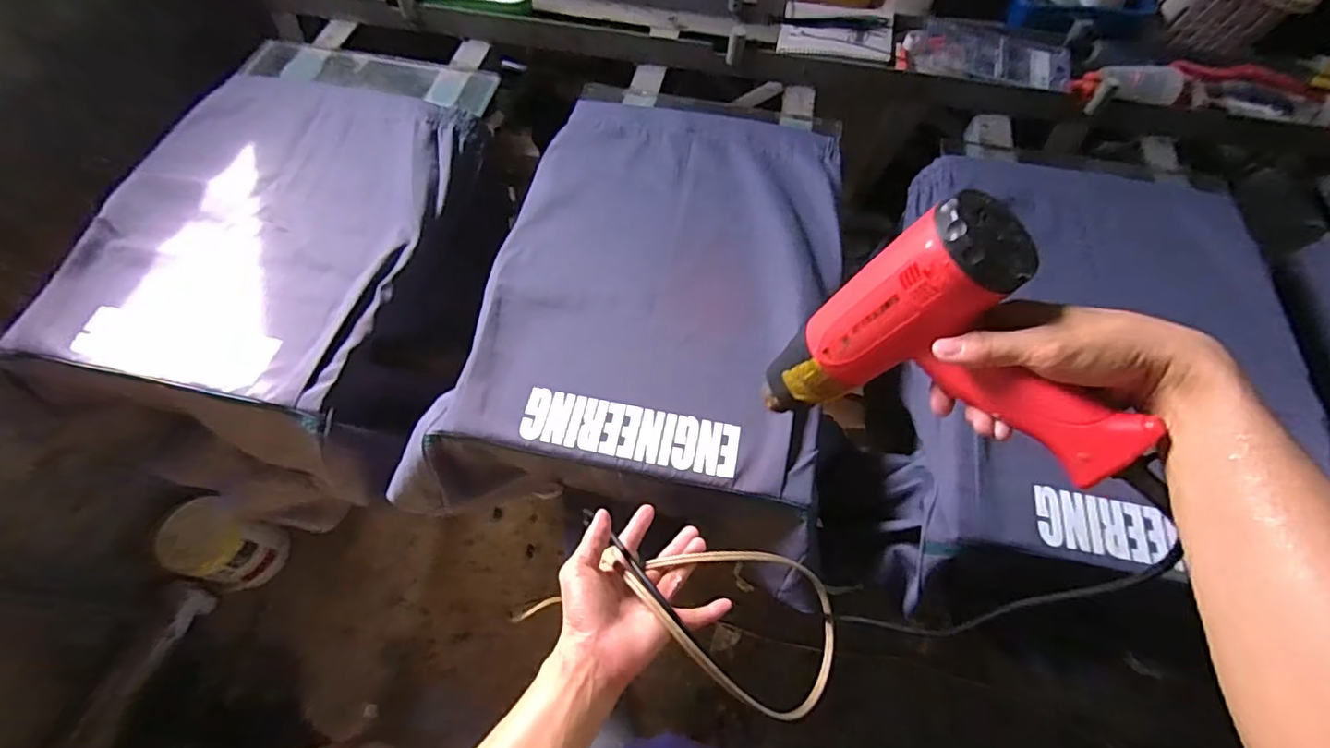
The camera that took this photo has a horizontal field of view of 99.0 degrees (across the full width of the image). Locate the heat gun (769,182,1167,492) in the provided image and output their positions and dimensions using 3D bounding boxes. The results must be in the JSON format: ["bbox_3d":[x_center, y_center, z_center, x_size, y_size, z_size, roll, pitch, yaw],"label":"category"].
[{"bbox_3d":[0.196,0.010,0.432,0.078,0.239,0.195,-36,84,-37],"label":"heat gun"}]

